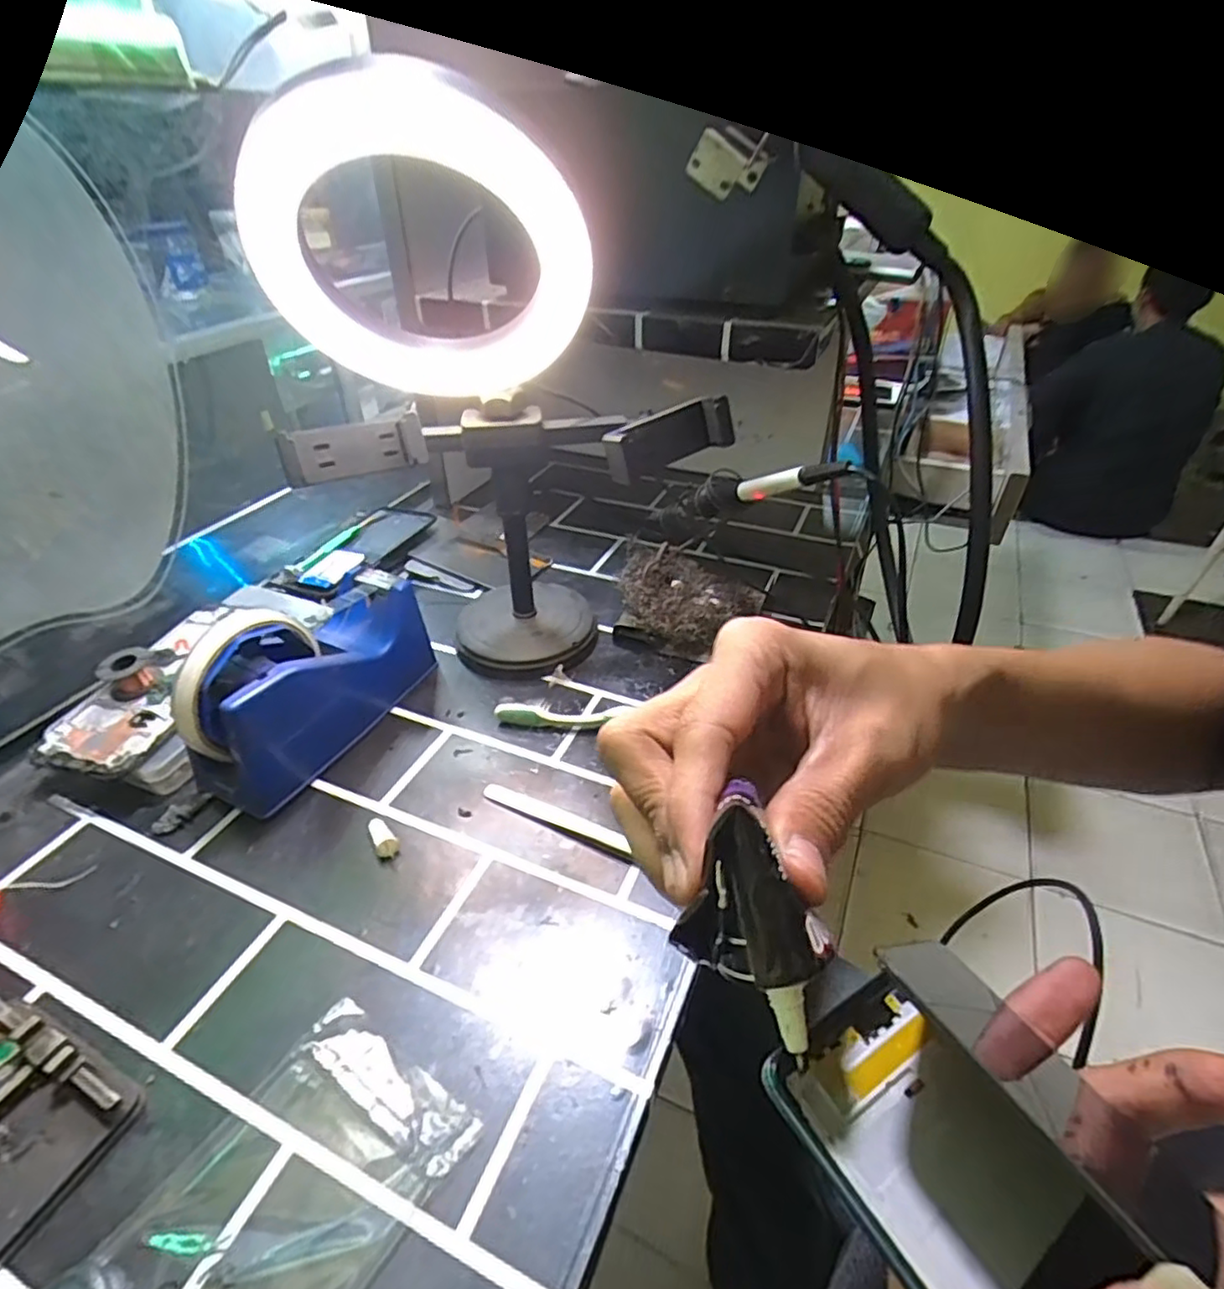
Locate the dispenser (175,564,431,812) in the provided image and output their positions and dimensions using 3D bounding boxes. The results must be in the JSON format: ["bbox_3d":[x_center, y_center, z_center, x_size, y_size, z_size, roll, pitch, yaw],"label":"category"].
[{"bbox_3d":[-0.184,0.015,0.406,0.058,0.097,0.158,14,40,19],"label":"dispenser"}]

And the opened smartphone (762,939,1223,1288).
[{"bbox_3d":[0.105,0.144,0.136,0.070,0.014,0.163,-15,42,-31],"label":"opened smartphone"}]

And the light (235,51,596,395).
[{"bbox_3d":[-0.083,-0.178,0.306,0.153,0.154,0.020,14,66,-34],"label":"light"}]

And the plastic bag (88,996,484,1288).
[{"bbox_3d":[-0.117,0.200,0.239,0.083,0.005,0.111,22,43,28],"label":"plastic bag"}]

